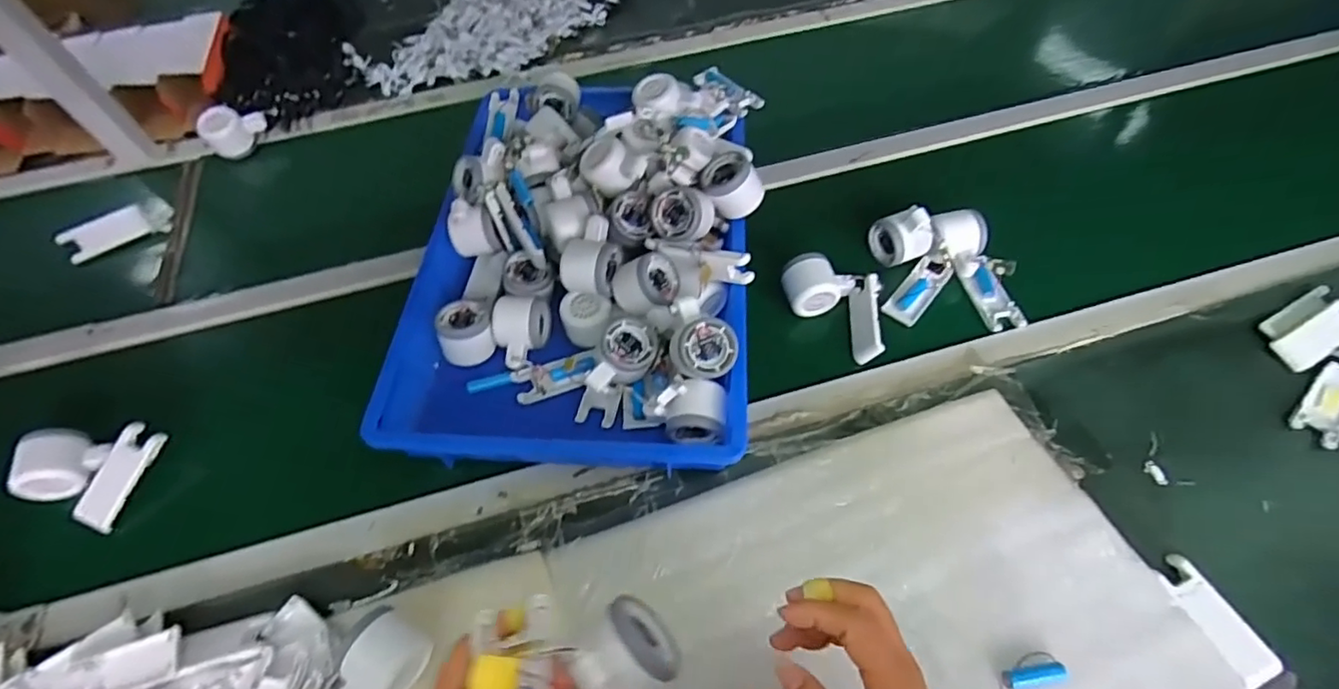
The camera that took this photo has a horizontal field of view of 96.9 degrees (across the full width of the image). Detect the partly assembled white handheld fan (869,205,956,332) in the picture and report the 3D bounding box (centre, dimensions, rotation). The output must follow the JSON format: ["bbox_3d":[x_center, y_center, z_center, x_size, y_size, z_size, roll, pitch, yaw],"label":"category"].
[{"bbox_3d":[0.291,-0.098,0.688,0.081,0.069,0.121,-1,58,3],"label":"partly assembled white handheld fan"}]

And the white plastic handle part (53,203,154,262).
[{"bbox_3d":[-0.775,-0.153,0.818,0.009,0.048,0.102,23,45,17],"label":"white plastic handle part"}]

